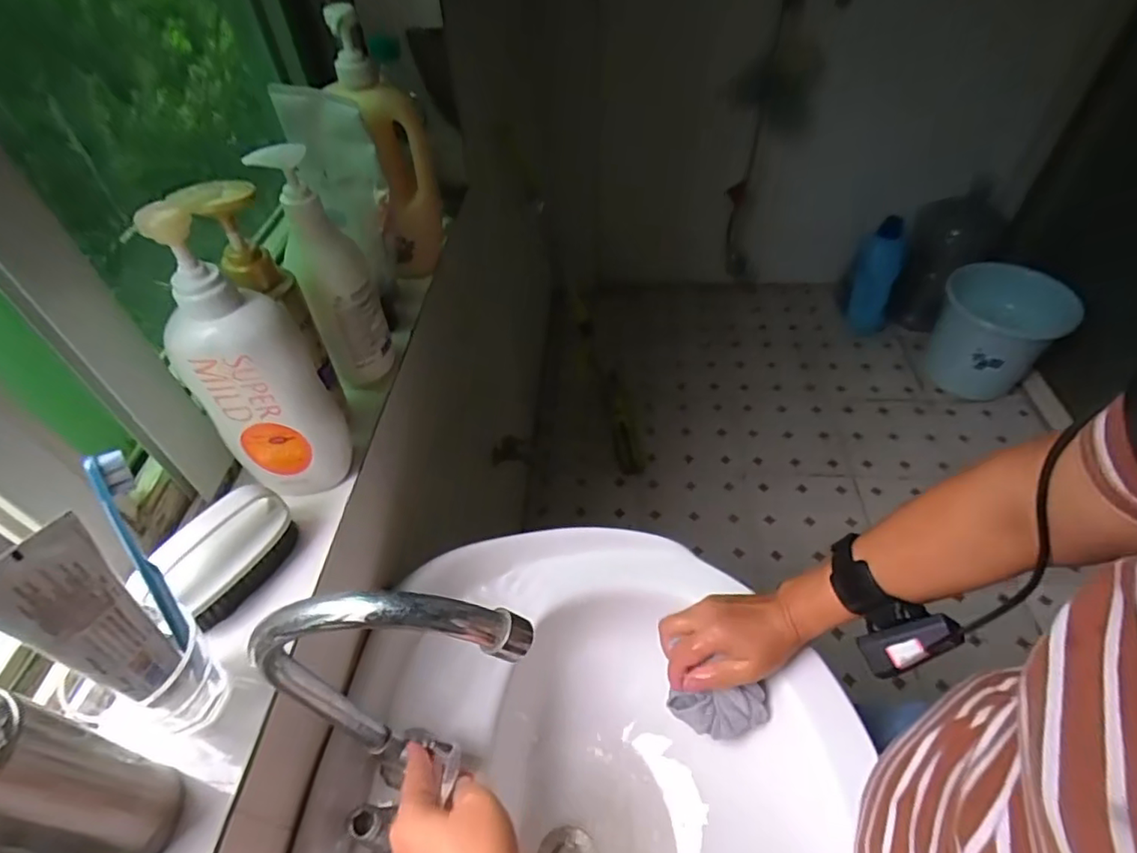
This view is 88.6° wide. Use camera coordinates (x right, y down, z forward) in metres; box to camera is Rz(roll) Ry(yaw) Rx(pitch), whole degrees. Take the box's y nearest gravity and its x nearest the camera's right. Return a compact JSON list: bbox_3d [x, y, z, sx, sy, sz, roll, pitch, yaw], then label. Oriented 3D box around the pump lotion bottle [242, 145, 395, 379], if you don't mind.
[{"bbox_3d":[-0.210,-0.134,0.524,0.057,0.219,0.056,-5,48,-2],"label":"pump lotion bottle"}]

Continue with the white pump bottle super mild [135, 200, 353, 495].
[{"bbox_3d":[-0.237,-0.045,0.433,0.086,0.234,0.072,-29,53,-22],"label":"white pump bottle super mild"}]

